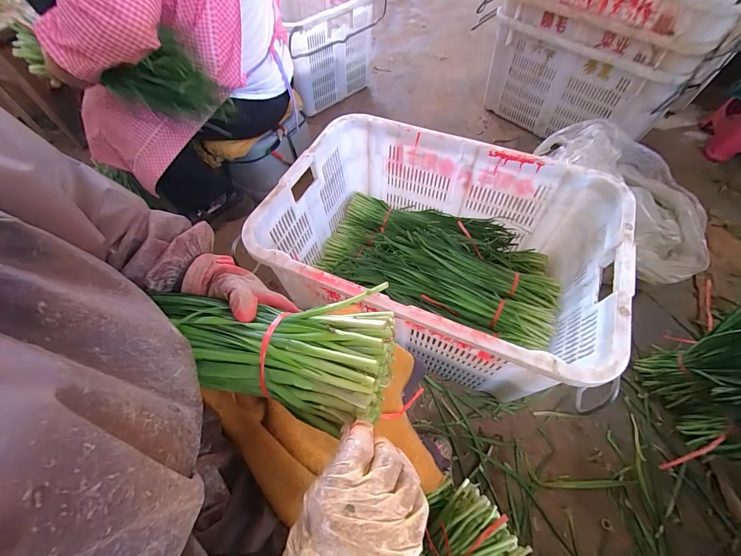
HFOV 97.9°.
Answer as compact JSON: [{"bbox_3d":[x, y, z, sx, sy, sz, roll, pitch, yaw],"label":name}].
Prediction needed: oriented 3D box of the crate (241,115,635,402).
[{"bbox_3d":[0.136,-0.064,0.748,0.665,0.285,0.478,20,61,13],"label":"crate"}]

